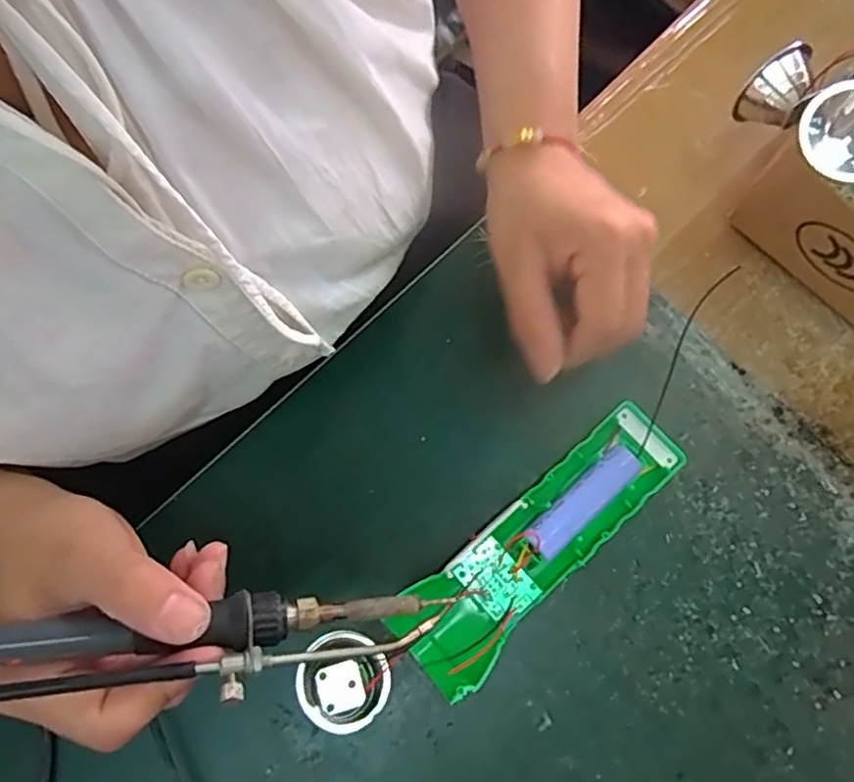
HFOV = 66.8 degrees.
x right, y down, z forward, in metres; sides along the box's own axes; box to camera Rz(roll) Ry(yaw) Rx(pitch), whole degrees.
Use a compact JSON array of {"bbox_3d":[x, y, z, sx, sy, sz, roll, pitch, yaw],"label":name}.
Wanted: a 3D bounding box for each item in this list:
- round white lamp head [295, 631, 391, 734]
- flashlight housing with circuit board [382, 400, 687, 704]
[{"bbox_3d":[-0.041,0.136,0.299,0.043,0.025,0.043,0,76,1],"label":"round white lamp head"},{"bbox_3d":[0.054,0.070,0.311,0.160,0.027,0.047,-42,79,-9],"label":"flashlight housing with circuit board"}]

